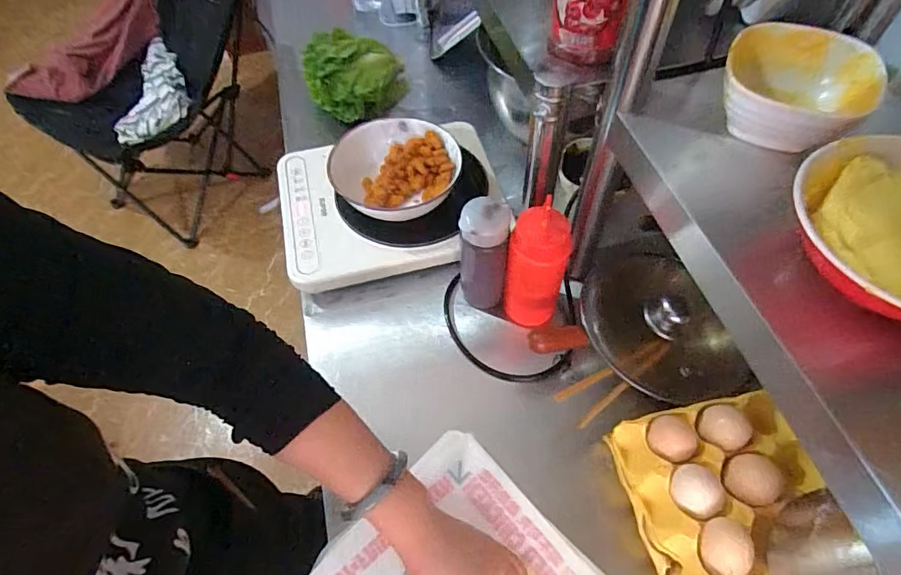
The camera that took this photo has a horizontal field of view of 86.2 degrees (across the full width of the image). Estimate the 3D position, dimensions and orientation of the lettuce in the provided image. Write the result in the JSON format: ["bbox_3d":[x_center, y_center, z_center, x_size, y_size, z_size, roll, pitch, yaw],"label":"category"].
[{"bbox_3d":[-0.169,-0.385,0.856,0.150,0.092,0.174,34,65,21],"label":"lettuce"}]

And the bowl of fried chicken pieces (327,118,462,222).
[{"bbox_3d":[-0.076,-0.154,0.669,0.179,0.062,0.172,1,58,3],"label":"bowl of fried chicken pieces"}]

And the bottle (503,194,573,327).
[{"bbox_3d":[0.096,-0.026,0.536,0.063,0.158,0.062,13,59,10],"label":"bottle"}]

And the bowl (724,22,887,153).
[{"bbox_3d":[0.274,-0.157,0.390,0.096,0.053,0.102,-1,58,2],"label":"bowl"}]

